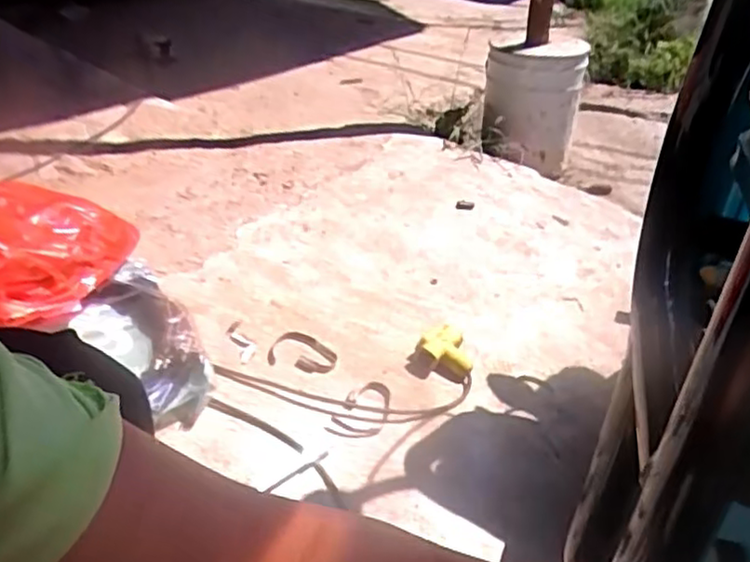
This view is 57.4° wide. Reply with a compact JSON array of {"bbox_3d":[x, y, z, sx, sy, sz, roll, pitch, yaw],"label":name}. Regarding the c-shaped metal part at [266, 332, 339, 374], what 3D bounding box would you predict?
[{"bbox_3d":[-0.107,0.103,1.032,0.098,0.012,0.091,4,30,0],"label":"c-shaped metal part"}]

